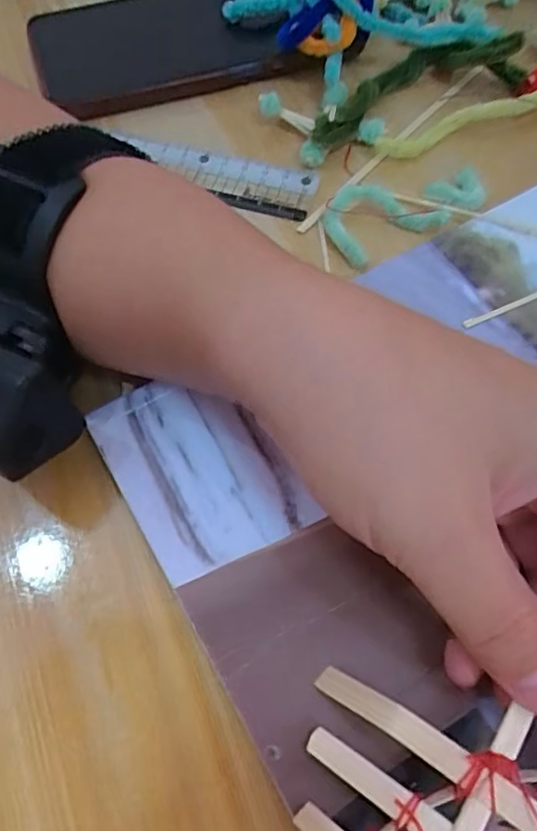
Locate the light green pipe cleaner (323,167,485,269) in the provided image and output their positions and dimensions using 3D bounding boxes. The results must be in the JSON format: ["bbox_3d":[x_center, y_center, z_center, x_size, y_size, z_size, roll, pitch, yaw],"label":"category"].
[{"bbox_3d":[0.059,-0.092,0.246,0.071,0.008,0.033,-25,67,-12],"label":"light green pipe cleaner"}]

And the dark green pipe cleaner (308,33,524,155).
[{"bbox_3d":[0.066,-0.162,0.271,0.116,0.022,0.036,-25,67,-12],"label":"dark green pipe cleaner"}]

